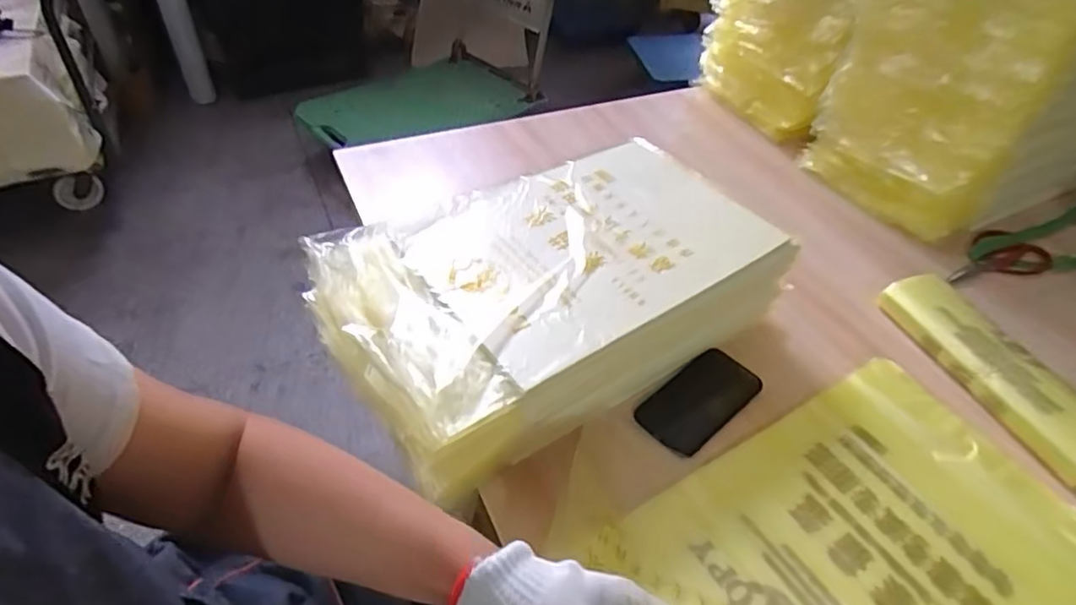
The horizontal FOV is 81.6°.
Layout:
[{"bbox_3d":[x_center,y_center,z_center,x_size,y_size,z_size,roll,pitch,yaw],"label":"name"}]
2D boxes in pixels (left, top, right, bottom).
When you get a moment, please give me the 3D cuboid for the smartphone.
[{"bbox_3d":[0.184,0.110,0.711,0.156,0.009,0.079,-32,57,-30],"label":"smartphone"}]

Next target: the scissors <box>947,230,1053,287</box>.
[{"bbox_3d":[0.680,-0.063,0.936,0.201,0.013,0.095,-18,48,-20],"label":"scissors"}]

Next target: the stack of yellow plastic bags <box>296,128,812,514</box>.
[{"bbox_3d":[0.023,-0.026,0.709,0.487,0.109,0.279,-23,50,-24],"label":"stack of yellow plastic bags"}]

